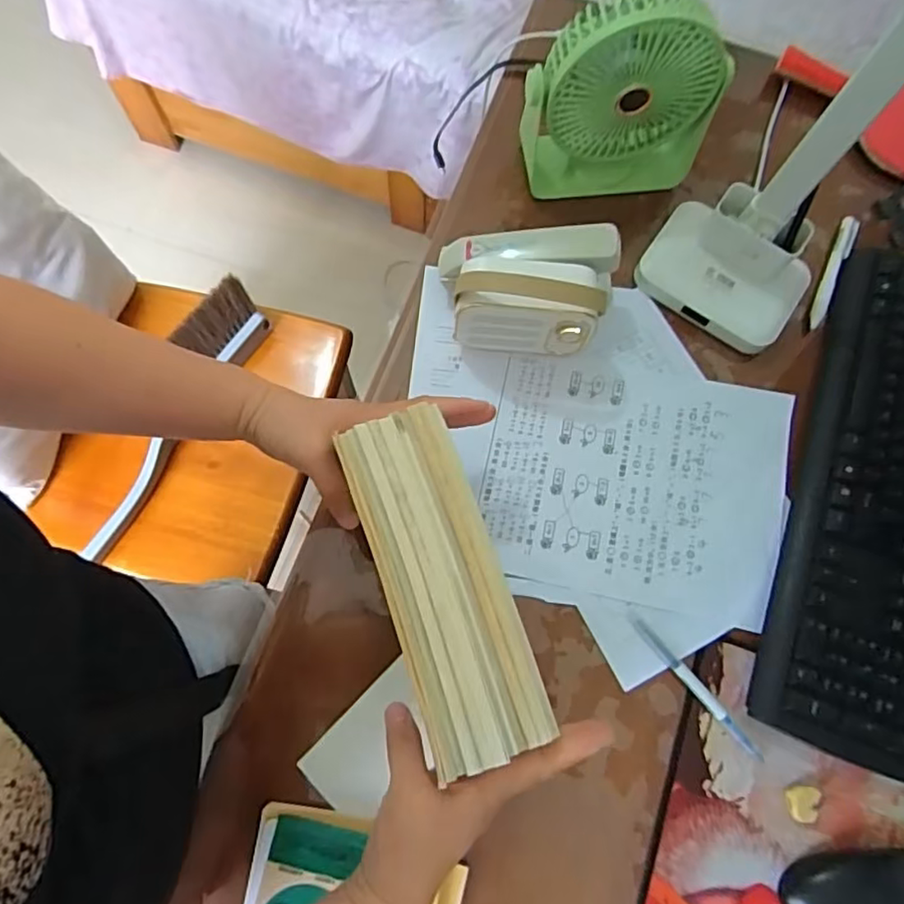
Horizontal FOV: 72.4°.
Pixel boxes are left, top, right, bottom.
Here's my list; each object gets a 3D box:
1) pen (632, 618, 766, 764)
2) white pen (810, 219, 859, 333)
[{"bbox_3d":[0.189,0.183,0.479,0.011,0.006,0.132,-39,76,-10],"label":"pen"},{"bbox_3d":[0.365,-0.171,0.592,0.017,0.011,0.134,25,75,8],"label":"white pen"}]

